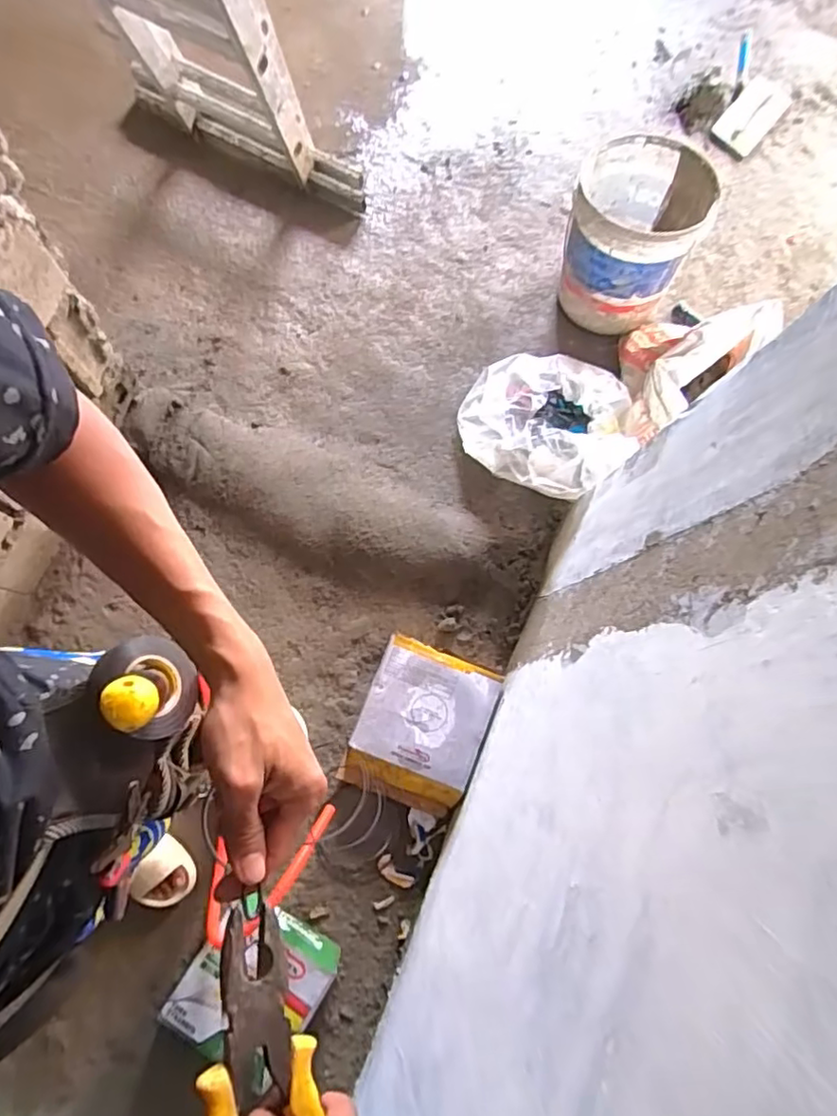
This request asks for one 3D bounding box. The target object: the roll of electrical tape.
[{"bbox_3d":[-0.187,0.090,0.419,0.072,0.019,0.065,55,48,-14],"label":"roll of electrical tape"}]

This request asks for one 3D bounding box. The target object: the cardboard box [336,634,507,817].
[{"bbox_3d":[0.002,0.364,1.302,0.264,0.102,0.323,22,76,-1],"label":"cardboard box"}]

